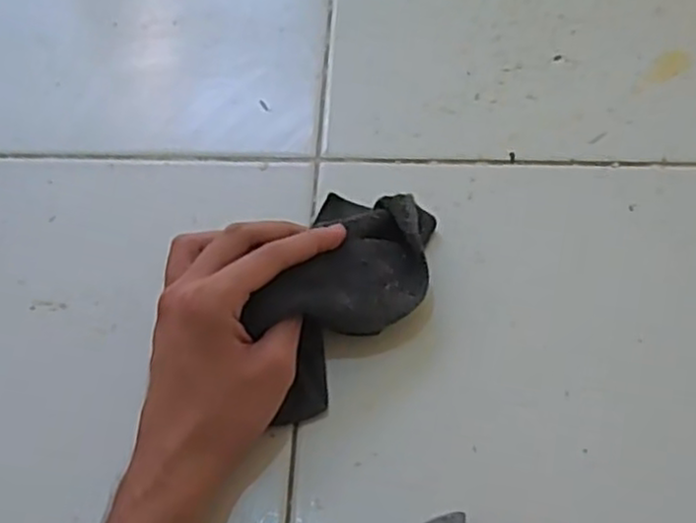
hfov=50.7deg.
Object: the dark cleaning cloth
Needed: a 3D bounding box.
[{"bbox_3d":[-0.005,0.011,0.424,0.084,0.058,0.150,28,60,17],"label":"dark cleaning cloth"}]

